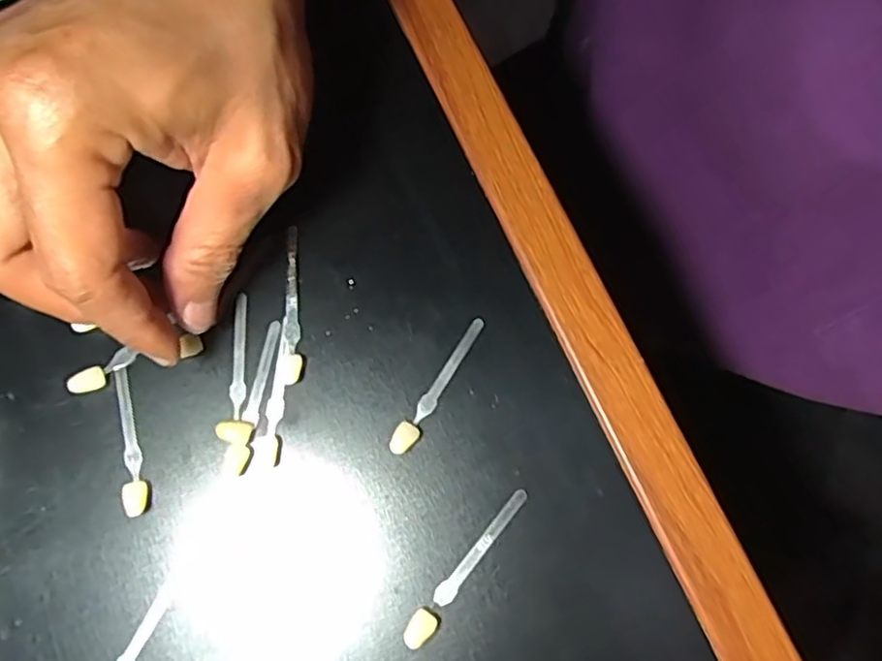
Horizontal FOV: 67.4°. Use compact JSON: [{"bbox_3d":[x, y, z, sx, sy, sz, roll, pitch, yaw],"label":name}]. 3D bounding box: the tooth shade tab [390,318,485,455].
[{"bbox_3d":[-0.001,0.019,0.237,0.007,0.006,0.056,30,77,8],"label":"tooth shade tab"}]

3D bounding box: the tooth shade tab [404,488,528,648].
[{"bbox_3d":[0.009,0.078,0.221,0.008,0.007,0.061,37,79,9],"label":"tooth shade tab"}]

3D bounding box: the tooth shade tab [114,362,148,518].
[{"bbox_3d":[-0.109,0.038,0.231,0.008,0.004,0.052,-14,76,-3],"label":"tooth shade tab"}]

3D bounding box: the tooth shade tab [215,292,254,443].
[{"bbox_3d":[-0.074,0.013,0.239,0.012,0.006,0.054,-4,75,-1],"label":"tooth shade tab"}]

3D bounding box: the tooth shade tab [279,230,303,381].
[{"bbox_3d":[-0.054,-0.010,0.243,0.008,0.004,0.058,0,75,0],"label":"tooth shade tab"}]

